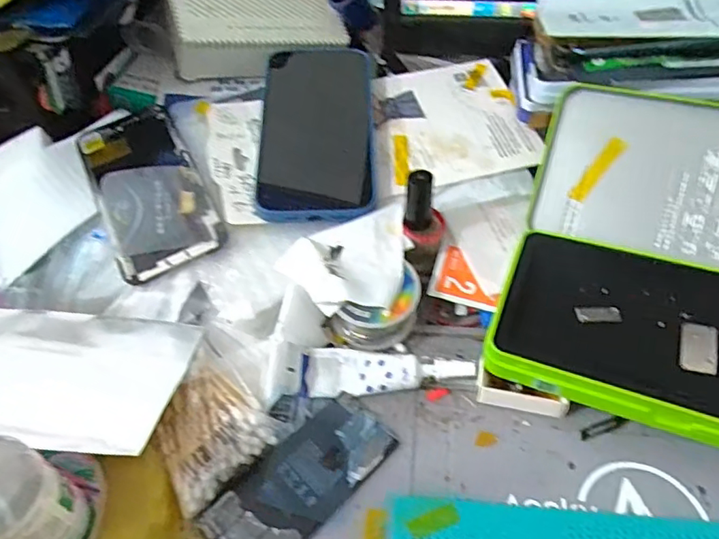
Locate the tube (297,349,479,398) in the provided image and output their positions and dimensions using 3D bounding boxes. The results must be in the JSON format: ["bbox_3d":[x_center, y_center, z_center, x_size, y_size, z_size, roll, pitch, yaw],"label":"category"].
[{"bbox_3d":[0.016,0.060,0.312,0.098,0.015,0.027,2,49,6],"label":"tube"}]

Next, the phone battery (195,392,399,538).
[{"bbox_3d":[-0.030,0.107,0.278,0.045,0.006,0.100,35,60,29],"label":"phone battery"}]

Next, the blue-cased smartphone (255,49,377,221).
[{"bbox_3d":[-0.029,-0.102,0.388,0.081,0.012,0.154,3,63,-5],"label":"blue-cased smartphone"}]

